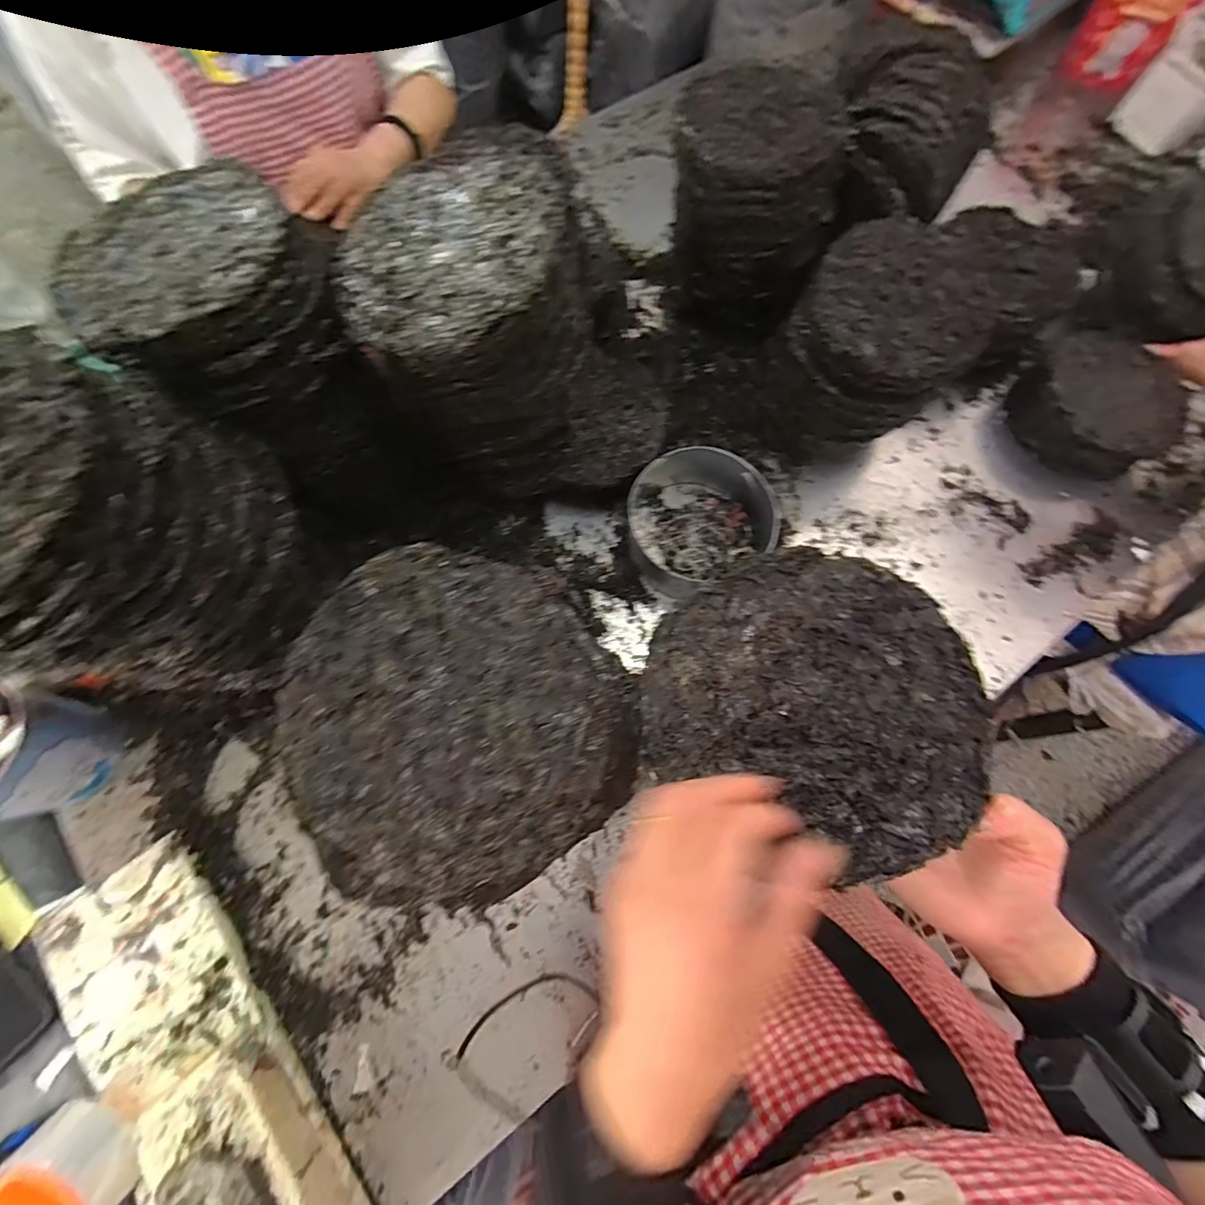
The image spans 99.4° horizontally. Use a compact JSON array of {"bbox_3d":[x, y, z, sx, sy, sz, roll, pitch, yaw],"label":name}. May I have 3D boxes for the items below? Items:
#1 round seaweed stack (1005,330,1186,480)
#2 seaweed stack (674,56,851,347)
[{"bbox_3d":[0.704,-0.278,0.737,0.165,0.092,0.195,-42,78,-12],"label":"round seaweed stack"},{"bbox_3d":[0.201,-0.533,0.721,0.210,0.245,0.203,-2,73,-1],"label":"seaweed stack"}]

